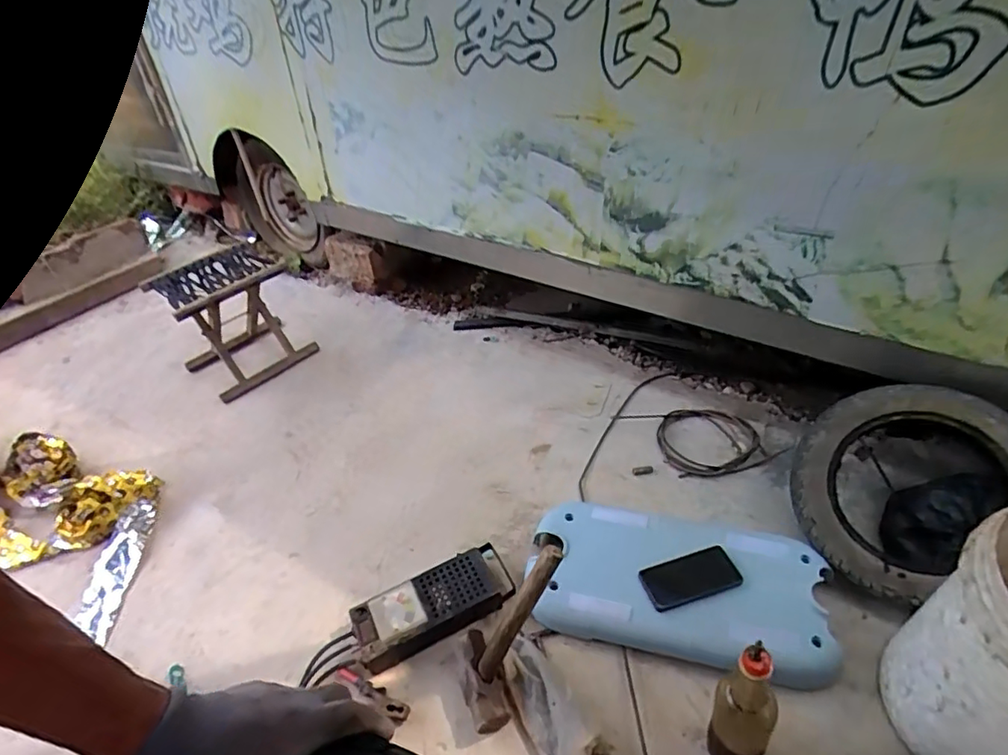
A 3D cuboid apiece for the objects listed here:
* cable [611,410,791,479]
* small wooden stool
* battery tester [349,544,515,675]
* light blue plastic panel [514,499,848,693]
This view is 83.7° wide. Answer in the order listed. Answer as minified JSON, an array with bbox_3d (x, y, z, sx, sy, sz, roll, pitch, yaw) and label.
[{"bbox_3d":[0.432,0.142,1.263,0.300,0.021,0.200,-8,39,-4],"label":"cable"},{"bbox_3d":[-0.765,-0.170,1.584,0.261,0.309,0.307,26,48,32],"label":"small wooden stool"},{"bbox_3d":[-0.118,0.403,0.989,0.275,0.064,0.117,-22,42,-19],"label":"battery tester"},{"bbox_3d":[0.289,0.359,0.990,0.502,0.066,0.259,5,40,13],"label":"light blue plastic panel"}]

